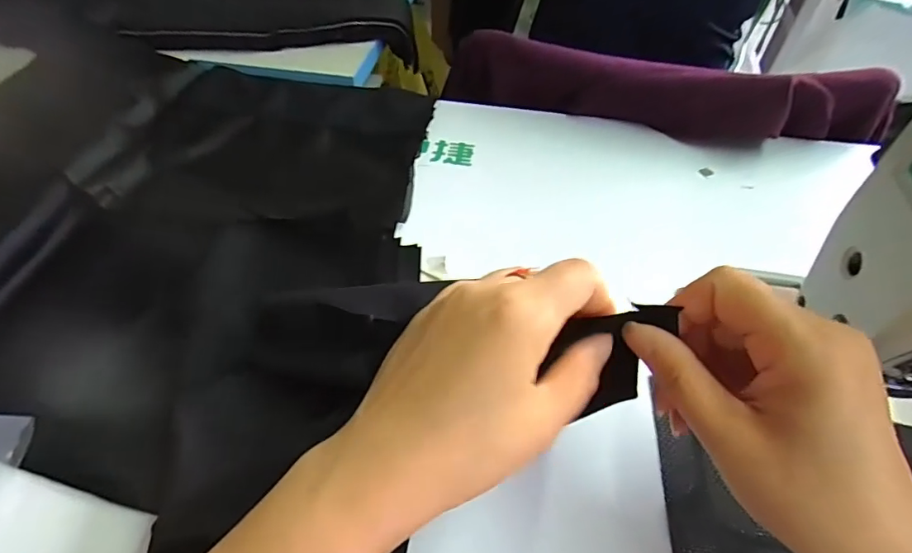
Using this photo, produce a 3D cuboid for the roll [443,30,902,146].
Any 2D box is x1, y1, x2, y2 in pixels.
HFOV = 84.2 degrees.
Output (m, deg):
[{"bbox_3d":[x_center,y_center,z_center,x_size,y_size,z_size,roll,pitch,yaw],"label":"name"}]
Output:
[{"bbox_3d":[0.208,-0.203,0.539,0.450,0.069,0.060,12,52,8],"label":"roll"}]

